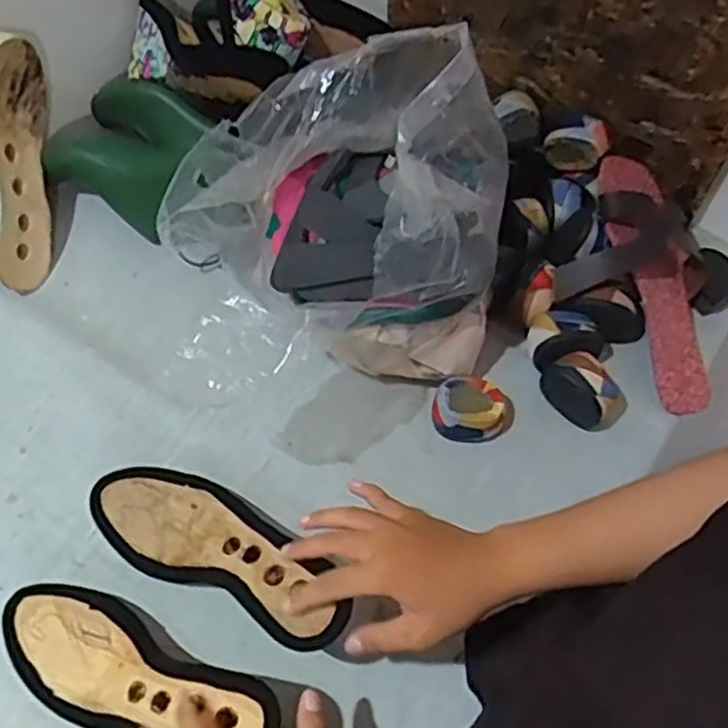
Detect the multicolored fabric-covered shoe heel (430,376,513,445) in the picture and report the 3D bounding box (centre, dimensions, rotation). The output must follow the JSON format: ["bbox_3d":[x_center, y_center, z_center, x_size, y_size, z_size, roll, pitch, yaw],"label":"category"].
[{"bbox_3d":[0.095,0.038,0.654,0.068,0.038,0.059,22,63,15],"label":"multicolored fabric-covered shoe heel"}]

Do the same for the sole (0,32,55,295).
[{"bbox_3d":[-0.359,-0.194,0.735,0.089,0.081,0.236,5,103,5],"label":"sole"}]

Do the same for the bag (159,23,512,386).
[{"bbox_3d":[0.000,-0.110,0.611,0.214,0.229,0.226,14,62,11],"label":"bag"}]

